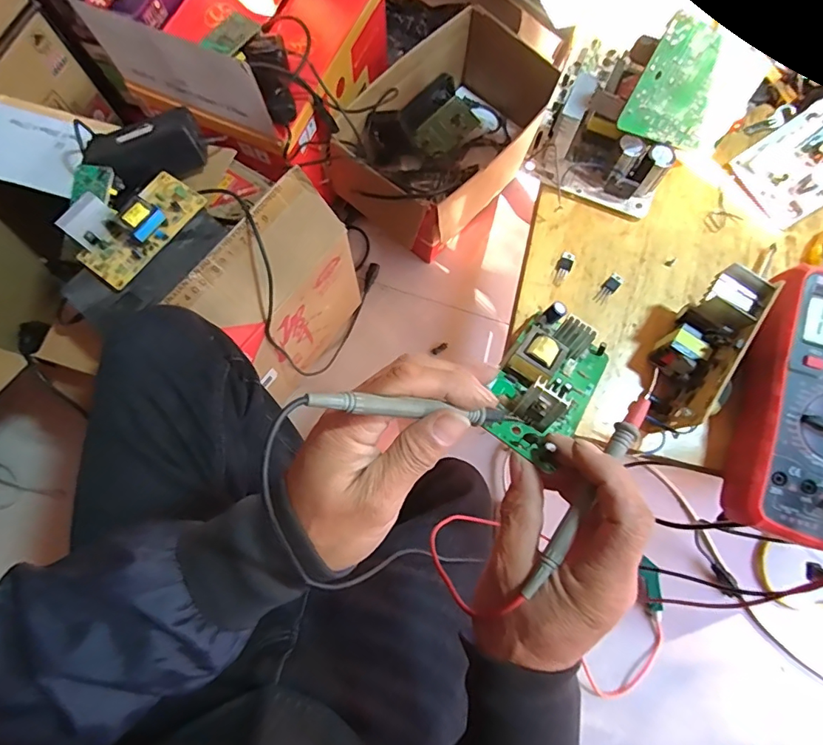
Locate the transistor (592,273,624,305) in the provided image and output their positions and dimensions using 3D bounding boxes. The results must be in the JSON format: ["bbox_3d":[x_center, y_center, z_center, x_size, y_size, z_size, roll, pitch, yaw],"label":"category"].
[{"bbox_3d":[0.157,-0.067,0.384,0.011,0.004,0.031,42,79,11],"label":"transistor"}]

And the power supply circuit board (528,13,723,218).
[{"bbox_3d":[0.170,-0.204,0.364,0.116,0.109,0.115,32,77,8],"label":"power supply circuit board"}]

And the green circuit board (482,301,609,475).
[{"bbox_3d":[0.094,-0.001,0.322,0.065,0.035,0.124,39,53,6],"label":"green circuit board"}]

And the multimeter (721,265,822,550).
[{"bbox_3d":[0.271,0.024,0.324,0.095,0.043,0.180,18,75,5],"label":"multimeter"}]

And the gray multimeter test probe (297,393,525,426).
[{"bbox_3d":[0.012,0.020,0.257,0.146,0.014,0.011,10,70,-37],"label":"gray multimeter test probe"}]

